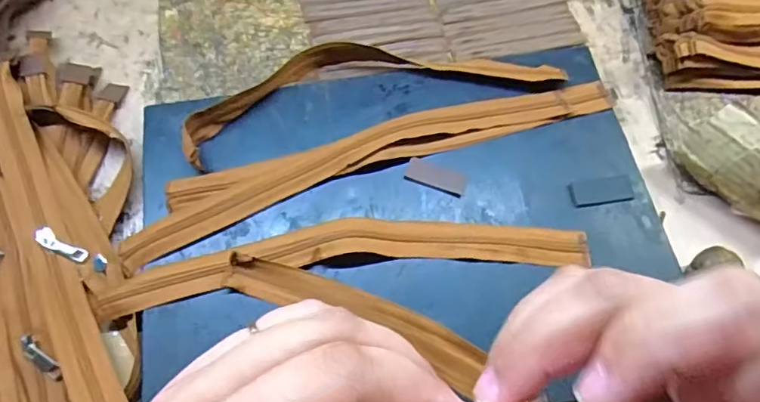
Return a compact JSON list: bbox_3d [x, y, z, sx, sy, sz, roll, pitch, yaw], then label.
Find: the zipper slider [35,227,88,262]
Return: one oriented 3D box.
[{"bbox_3d":[-0.249,0.035,0.411,0.043,0.004,0.014,30,68,-3],"label":"zipper slider"}]

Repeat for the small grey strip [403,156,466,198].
[{"bbox_3d":[0.046,-0.021,0.433,0.049,0.004,0.021,20,67,8],"label":"small grey strip"}]

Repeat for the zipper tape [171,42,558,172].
[{"bbox_3d":[-0.005,-0.102,0.462,0.325,0.033,0.078,-15,67,-7],"label":"zipper tape"}]

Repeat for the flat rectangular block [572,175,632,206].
[{"bbox_3d":[0.180,-0.009,0.427,0.046,0.004,0.021,-8,66,-4],"label":"flat rectangular block"}]

